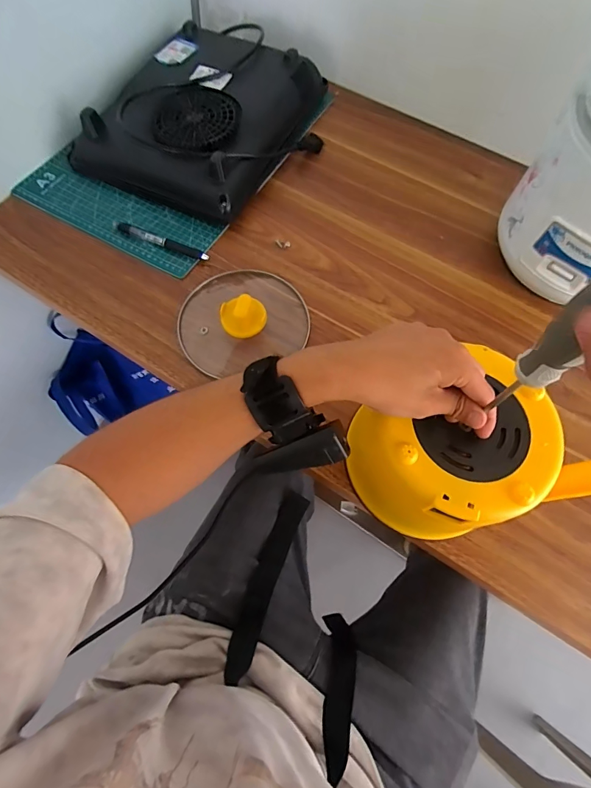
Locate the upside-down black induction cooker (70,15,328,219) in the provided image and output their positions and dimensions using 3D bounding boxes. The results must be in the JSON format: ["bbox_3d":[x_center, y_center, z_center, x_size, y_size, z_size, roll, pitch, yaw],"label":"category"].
[{"bbox_3d":[-0.115,-0.433,0.596,0.288,0.068,0.371,29,68,9],"label":"upside-down black induction cooker"}]

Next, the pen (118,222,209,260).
[{"bbox_3d":[-0.181,-0.209,0.527,0.134,0.010,0.015,19,67,6],"label":"pen"}]

